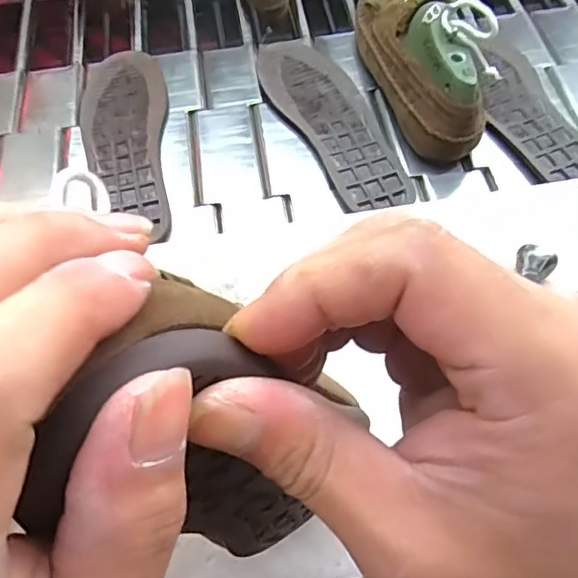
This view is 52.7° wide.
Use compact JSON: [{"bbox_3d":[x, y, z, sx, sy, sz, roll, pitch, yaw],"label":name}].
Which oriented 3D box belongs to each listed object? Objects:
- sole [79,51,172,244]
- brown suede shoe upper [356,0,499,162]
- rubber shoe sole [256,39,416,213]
[{"bbox_3d":[-0.162,-0.151,0.578,0.084,0.014,0.259,-9,60,-4],"label":"sole"},{"bbox_3d":[0.124,-0.240,0.571,0.077,0.118,0.232,-9,60,-4],"label":"brown suede shoe upper"},{"bbox_3d":[0.040,-0.174,0.588,0.084,0.016,0.256,-21,62,-10],"label":"rubber shoe sole"}]

